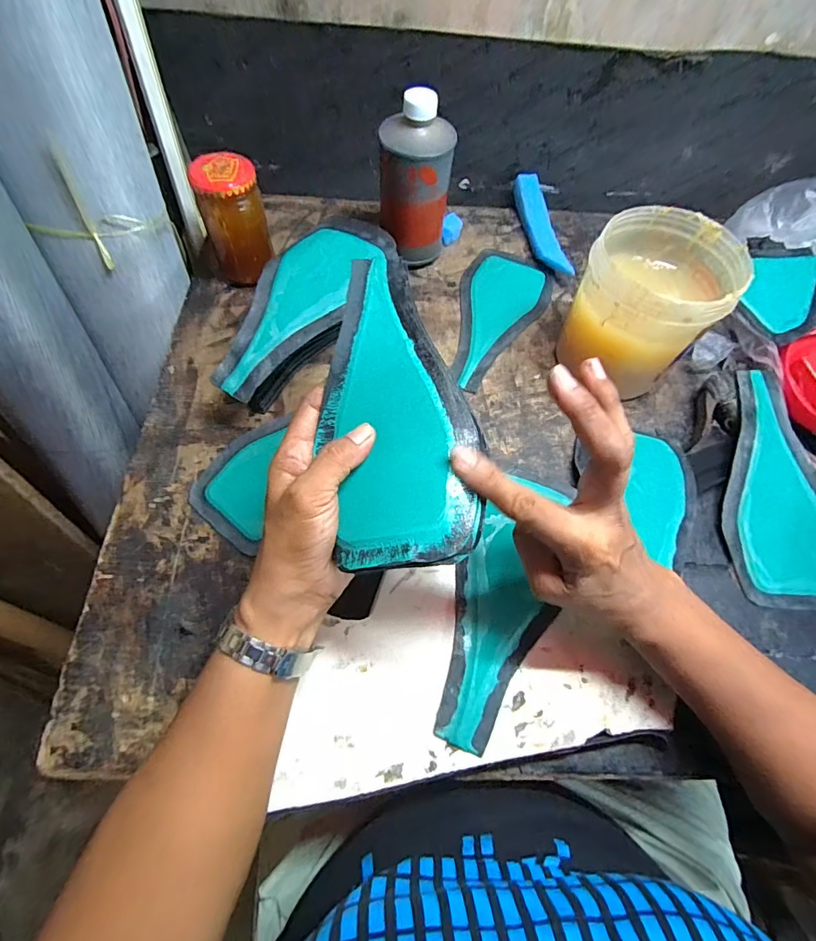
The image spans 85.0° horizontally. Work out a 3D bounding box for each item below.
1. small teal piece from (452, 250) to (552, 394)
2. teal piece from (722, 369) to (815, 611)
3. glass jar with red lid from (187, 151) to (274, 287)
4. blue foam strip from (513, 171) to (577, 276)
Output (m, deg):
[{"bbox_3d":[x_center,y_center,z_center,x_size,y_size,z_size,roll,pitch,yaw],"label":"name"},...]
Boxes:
[{"bbox_3d":[0.090,-0.175,0.493,0.095,0.007,0.209,27,65,10],"label":"small teal piece"},{"bbox_3d":[0.321,0.013,0.397,0.103,0.010,0.210,-7,75,-2],"label":"teal piece"},{"bbox_3d":[-0.172,-0.247,0.448,0.059,0.104,0.052,-14,65,-10],"label":"glass jar with red lid"},{"bbox_3d":[0.163,-0.300,0.551,0.034,0.028,0.173,-3,64,-5],"label":"blue foam strip"}]

